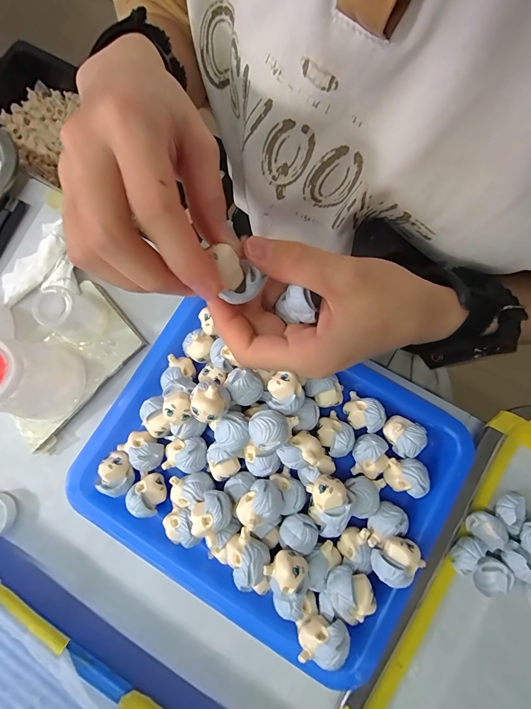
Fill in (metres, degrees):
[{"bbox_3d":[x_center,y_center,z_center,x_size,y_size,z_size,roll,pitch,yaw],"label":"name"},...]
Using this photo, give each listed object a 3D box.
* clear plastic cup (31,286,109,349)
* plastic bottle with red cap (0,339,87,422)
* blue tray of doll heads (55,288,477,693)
[{"bbox_3d":[-0.136,-0.027,0.245,0.030,0.037,0.032,0,79,0],"label":"clear plastic cup"},{"bbox_3d":[-0.156,0.015,0.227,0.047,0.069,0.051,0,79,0],"label":"plastic bottle with red cap"},{"bbox_3d":[0.002,0.073,0.227,0.217,0.046,0.178,30,80,5],"label":"blue tray of doll heads"}]

